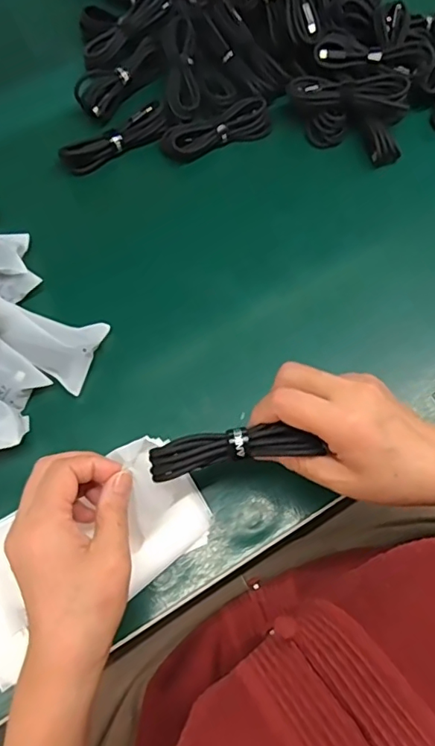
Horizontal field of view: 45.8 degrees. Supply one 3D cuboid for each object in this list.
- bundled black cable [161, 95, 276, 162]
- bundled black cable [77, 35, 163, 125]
[{"bbox_3d":[0.000,-0.237,0.505,0.109,0.026,0.033,-22,71,-8],"label":"bundled black cable"},{"bbox_3d":[-0.095,-0.299,0.519,0.039,0.021,0.106,42,75,14],"label":"bundled black cable"}]

